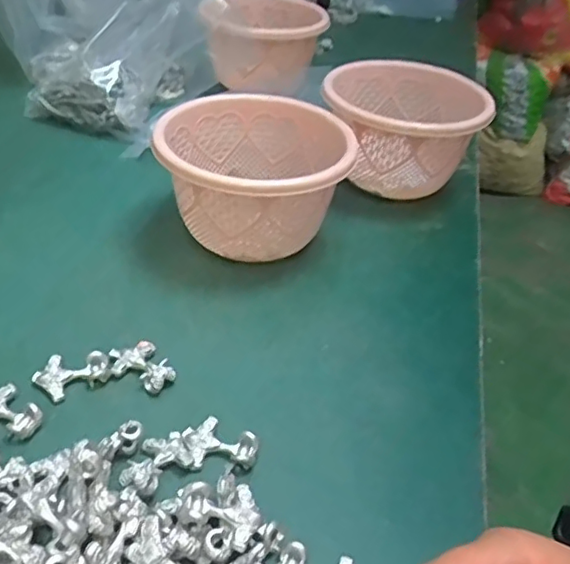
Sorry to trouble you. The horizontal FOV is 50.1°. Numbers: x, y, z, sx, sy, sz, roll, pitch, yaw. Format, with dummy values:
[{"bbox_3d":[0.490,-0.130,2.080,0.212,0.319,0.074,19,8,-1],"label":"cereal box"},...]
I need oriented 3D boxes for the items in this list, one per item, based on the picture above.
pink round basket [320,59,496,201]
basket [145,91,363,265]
[{"bbox_3d":[0.105,-0.140,0.588,0.147,0.098,0.145,7,39,-1],"label":"pink round basket"},{"bbox_3d":[-0.025,-0.075,0.478,0.139,0.095,0.132,5,39,-4],"label":"basket"}]

